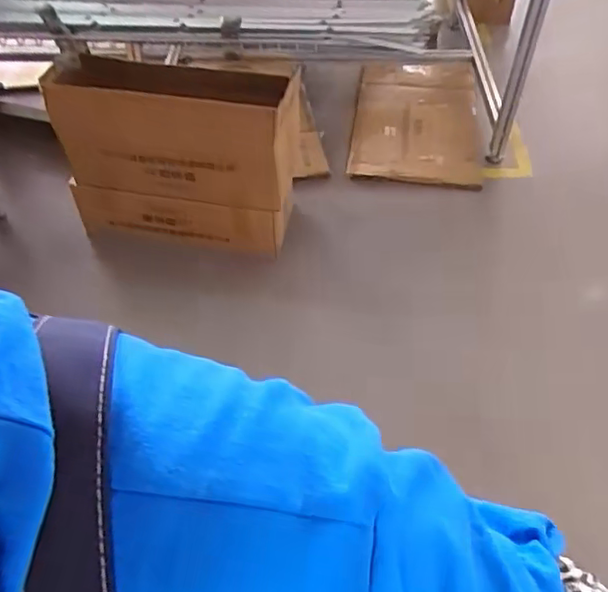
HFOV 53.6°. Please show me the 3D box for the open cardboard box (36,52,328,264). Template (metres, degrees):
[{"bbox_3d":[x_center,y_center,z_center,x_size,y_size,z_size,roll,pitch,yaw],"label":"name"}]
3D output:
[{"bbox_3d":[-0.311,-0.406,1.678,0.623,0.460,0.324,4,50,3],"label":"open cardboard box"}]

